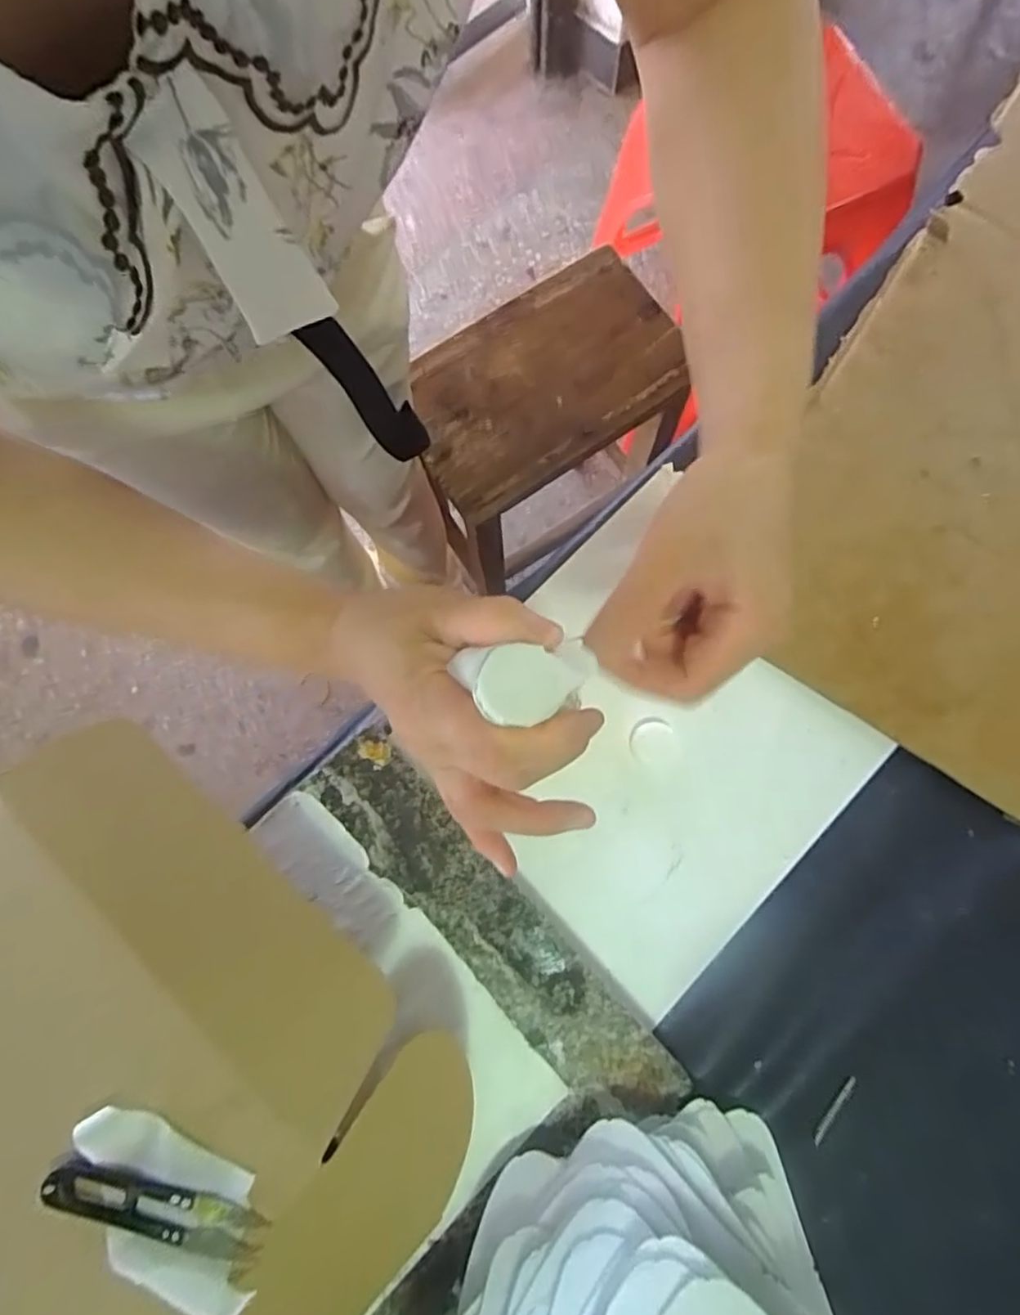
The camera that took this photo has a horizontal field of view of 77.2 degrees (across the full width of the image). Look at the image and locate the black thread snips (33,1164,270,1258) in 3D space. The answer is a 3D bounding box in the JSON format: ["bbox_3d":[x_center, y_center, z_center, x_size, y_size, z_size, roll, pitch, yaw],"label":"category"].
[{"bbox_3d":[-0.167,0.260,0.299,0.102,0.007,0.021,11,79,3],"label":"black thread snips"}]

